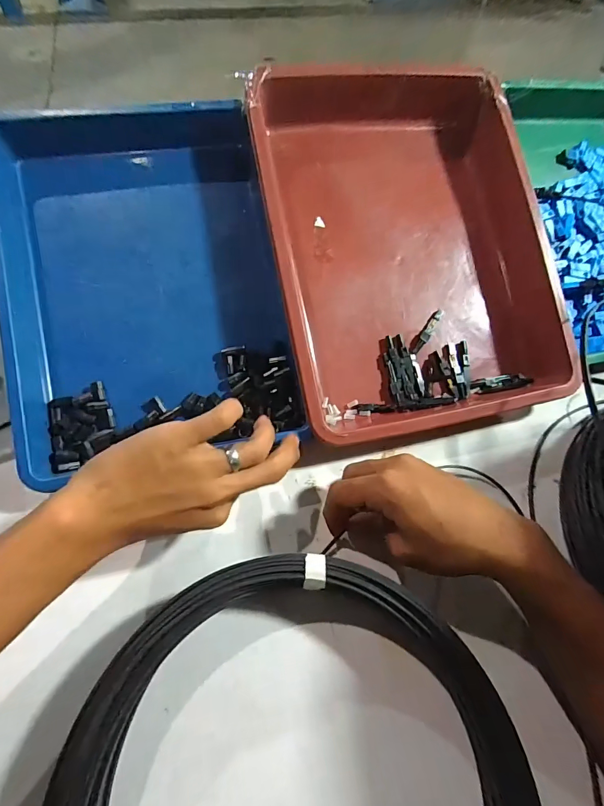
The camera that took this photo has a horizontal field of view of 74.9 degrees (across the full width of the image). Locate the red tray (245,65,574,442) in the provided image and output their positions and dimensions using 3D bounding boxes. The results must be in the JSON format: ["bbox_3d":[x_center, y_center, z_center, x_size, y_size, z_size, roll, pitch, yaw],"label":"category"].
[{"bbox_3d":[0.100,-0.157,0.394,0.265,0.076,0.357,-11,85,-9],"label":"red tray"}]

